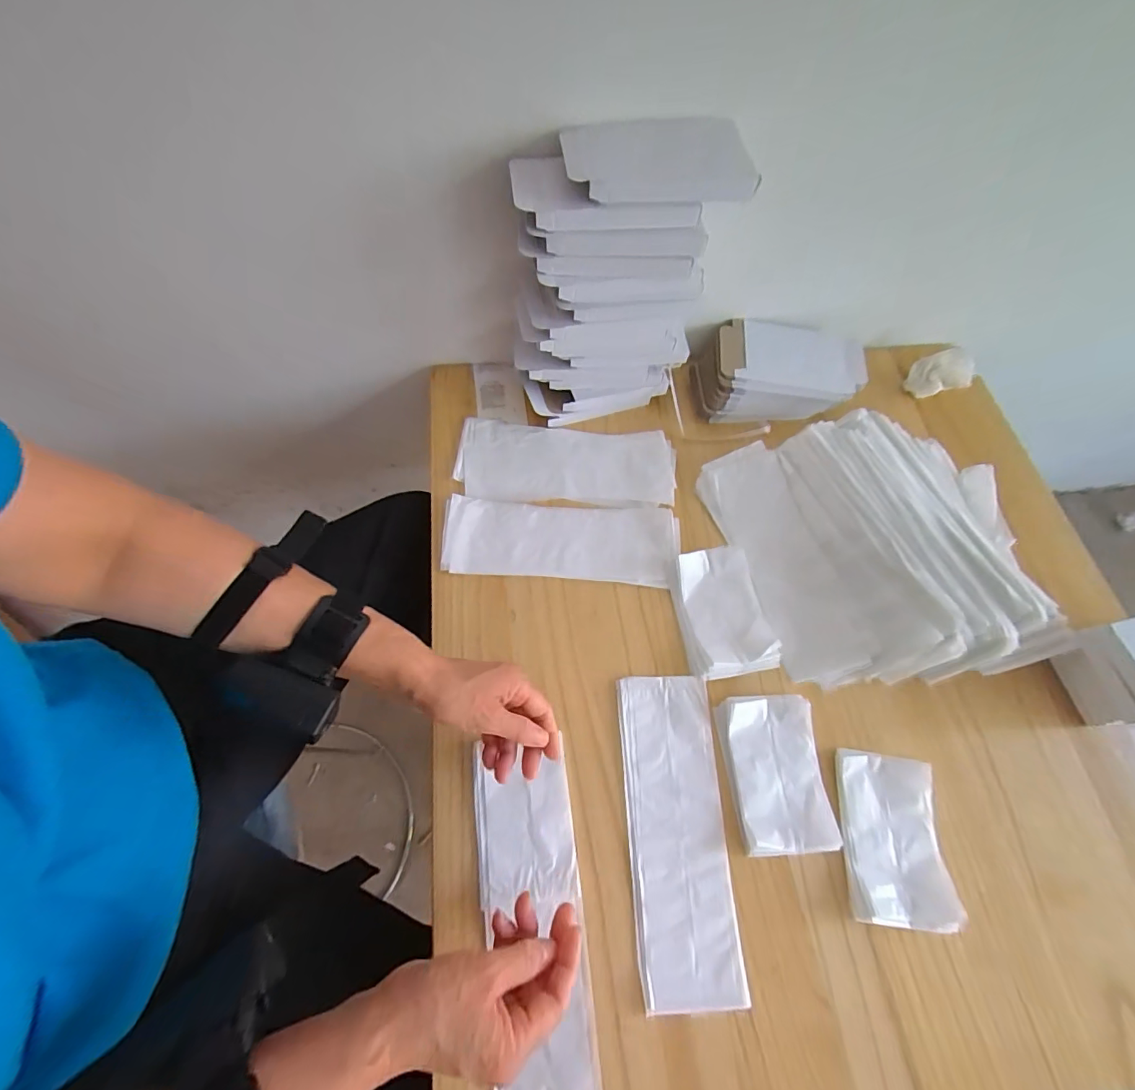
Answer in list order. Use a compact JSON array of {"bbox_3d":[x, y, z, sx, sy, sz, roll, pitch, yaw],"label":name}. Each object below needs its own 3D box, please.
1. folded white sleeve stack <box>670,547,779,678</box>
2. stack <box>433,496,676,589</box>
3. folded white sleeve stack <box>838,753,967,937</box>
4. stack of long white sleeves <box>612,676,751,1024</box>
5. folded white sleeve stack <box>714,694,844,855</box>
[{"bbox_3d":[0.160,0.068,0.499,0.088,0.017,0.130,-8,66,-6],"label":"folded white sleeve stack"},{"bbox_3d":[-0.007,-0.005,0.533,0.255,0.013,0.091,4,65,-1],"label":"stack"},{"bbox_3d":[0.284,0.256,0.420,0.081,0.019,0.129,5,65,0],"label":"folded white sleeve stack"},{"bbox_3d":[0.095,0.247,0.423,0.086,0.009,0.248,0,65,-3],"label":"stack of long white sleeves"},{"bbox_3d":[0.190,0.206,0.438,0.085,0.016,0.128,-2,65,-4],"label":"folded white sleeve stack"}]

